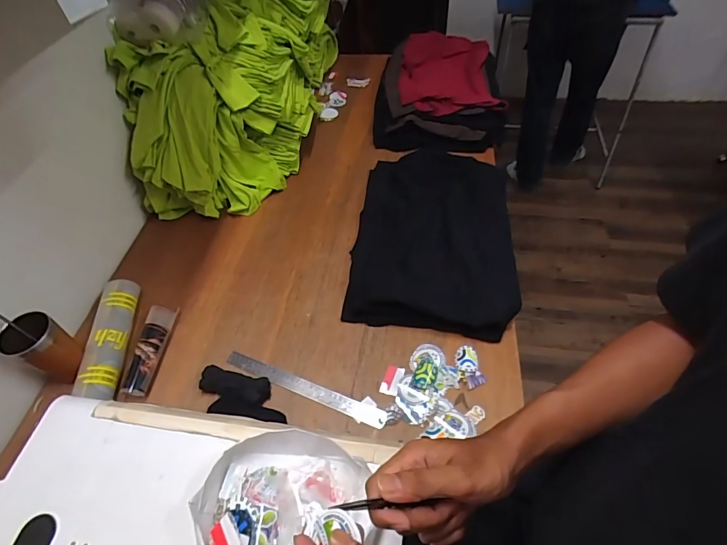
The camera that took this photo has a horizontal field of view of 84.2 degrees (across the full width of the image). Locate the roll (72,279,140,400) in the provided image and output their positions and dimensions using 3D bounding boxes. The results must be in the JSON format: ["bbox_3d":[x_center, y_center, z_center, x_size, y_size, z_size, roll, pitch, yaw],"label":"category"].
[{"bbox_3d":[-0.496,0.129,0.786,0.066,0.054,0.262,-8,52,-4],"label":"roll"}]

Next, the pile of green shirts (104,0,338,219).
[{"bbox_3d":[-0.312,-0.552,1.105,0.345,0.363,0.819,11,53,11],"label":"pile of green shirts"}]

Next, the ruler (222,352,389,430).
[{"bbox_3d":[-0.113,0.212,0.742,0.322,0.008,0.029,17,60,15],"label":"ruler"}]

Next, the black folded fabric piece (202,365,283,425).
[{"bbox_3d":[-0.236,0.206,0.735,0.128,0.031,0.054,10,53,10],"label":"black folded fabric piece"}]

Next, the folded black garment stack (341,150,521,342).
[{"bbox_3d":[0.162,-0.099,0.911,0.348,0.091,0.483,7,52,7],"label":"folded black garment stack"}]

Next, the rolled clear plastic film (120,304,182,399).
[{"bbox_3d":[-0.412,0.146,0.778,0.046,0.033,0.184,1,52,3],"label":"rolled clear plastic film"}]

